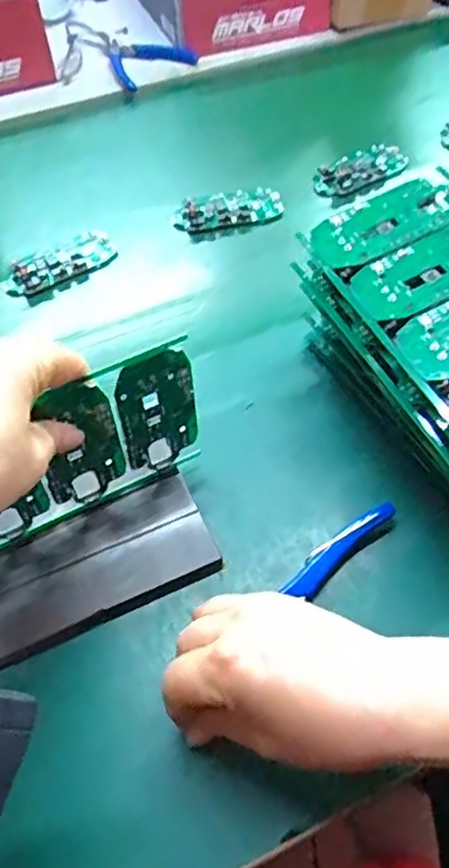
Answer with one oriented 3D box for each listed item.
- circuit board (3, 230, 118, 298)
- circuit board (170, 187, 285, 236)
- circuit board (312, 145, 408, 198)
[{"bbox_3d":[-0.143,-0.147,0.563,0.099,0.010,0.041,-33,61,-21],"label":"circuit board"},{"bbox_3d":[0.004,-0.206,0.604,0.101,0.014,0.047,-7,55,-5],"label":"circuit board"},{"bbox_3d":[0.134,-0.259,0.640,0.097,0.016,0.047,-27,59,-17],"label":"circuit board"}]

